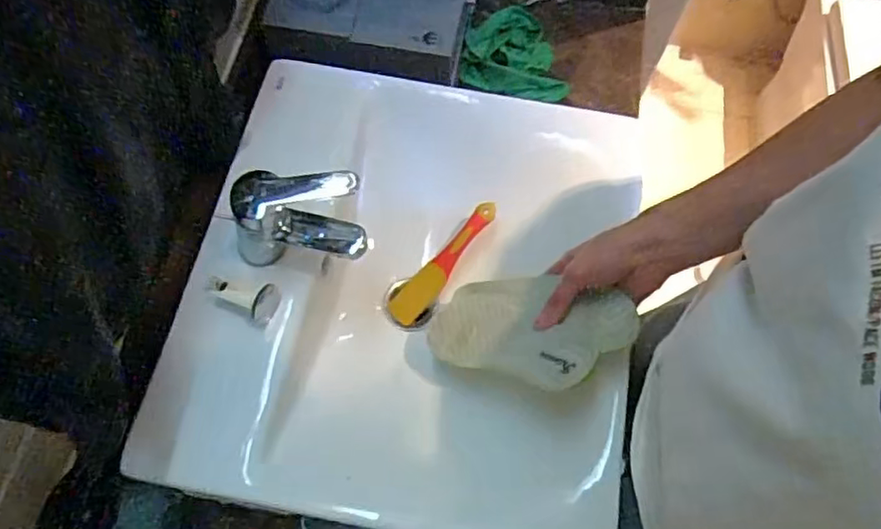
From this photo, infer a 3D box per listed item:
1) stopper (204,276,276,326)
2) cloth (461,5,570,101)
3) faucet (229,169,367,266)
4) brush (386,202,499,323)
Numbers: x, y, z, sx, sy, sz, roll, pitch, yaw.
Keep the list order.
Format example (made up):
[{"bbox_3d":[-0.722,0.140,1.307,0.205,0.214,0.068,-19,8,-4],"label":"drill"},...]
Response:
[{"bbox_3d":[-0.185,0.028,0.574,0.068,0.033,0.038,23,67,-16],"label":"stopper"},{"bbox_3d":[0.107,-0.293,0.848,0.149,0.070,0.110,6,67,2],"label":"cloth"},{"bbox_3d":[-0.128,-0.034,0.565,0.121,0.121,0.053,4,67,1],"label":"faucet"},{"bbox_3d":[0.003,-0.002,0.685,0.031,0.025,0.164,44,104,15],"label":"brush"}]

